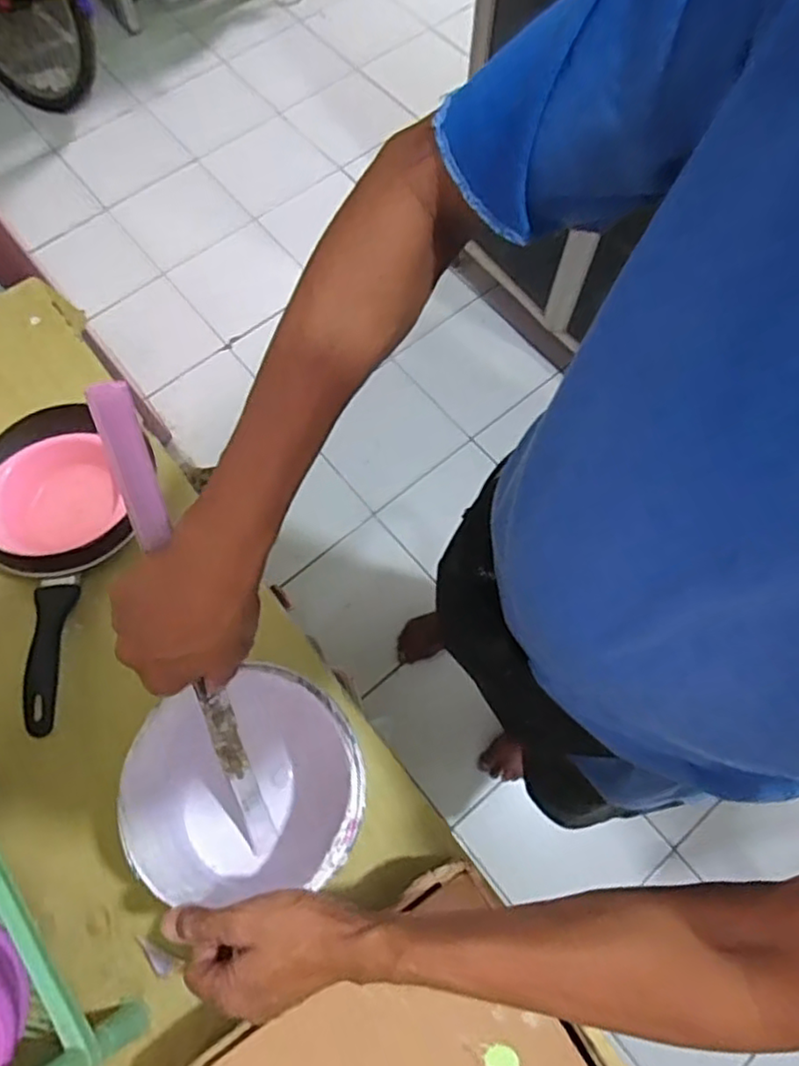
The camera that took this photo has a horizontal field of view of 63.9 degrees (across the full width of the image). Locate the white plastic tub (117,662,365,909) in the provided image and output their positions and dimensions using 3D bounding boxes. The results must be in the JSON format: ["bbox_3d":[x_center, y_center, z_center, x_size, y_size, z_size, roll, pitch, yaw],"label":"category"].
[{"bbox_3d":[-0.108,0.199,0.494,0.163,0.140,0.151,-16,70,-5],"label":"white plastic tub"}]

